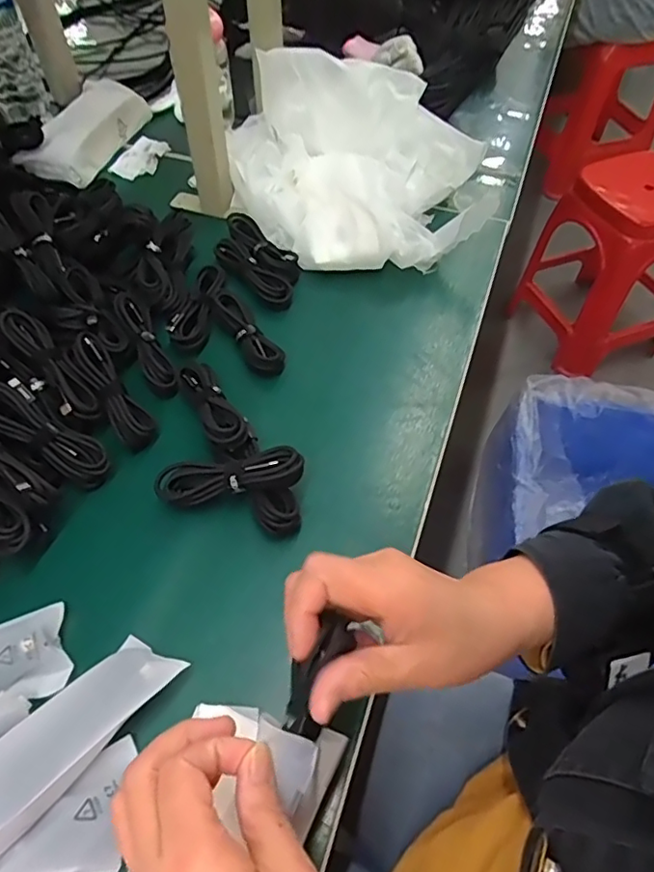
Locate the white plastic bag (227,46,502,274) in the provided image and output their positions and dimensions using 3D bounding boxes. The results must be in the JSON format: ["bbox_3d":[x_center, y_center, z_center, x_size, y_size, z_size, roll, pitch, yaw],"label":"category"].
[{"bbox_3d":[0.030,-0.301,0.615,0.284,0.111,0.247,4,55,3],"label":"white plastic bag"}]

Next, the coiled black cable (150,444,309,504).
[{"bbox_3d":[-0.073,0.032,0.423,0.112,0.022,0.029,-11,55,10],"label":"coiled black cable"}]

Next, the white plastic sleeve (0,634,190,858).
[{"bbox_3d":[-0.157,0.176,0.314,0.050,0.023,0.152,36,45,19],"label":"white plastic sleeve"}]

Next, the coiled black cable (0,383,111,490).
[{"bbox_3d":[-0.225,-0.001,0.440,0.113,0.019,0.034,35,58,-6],"label":"coiled black cable"}]

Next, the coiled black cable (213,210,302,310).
[{"bbox_3d":[-0.073,-0.186,0.583,0.059,0.015,0.136,-34,61,-22],"label":"coiled black cable"}]

